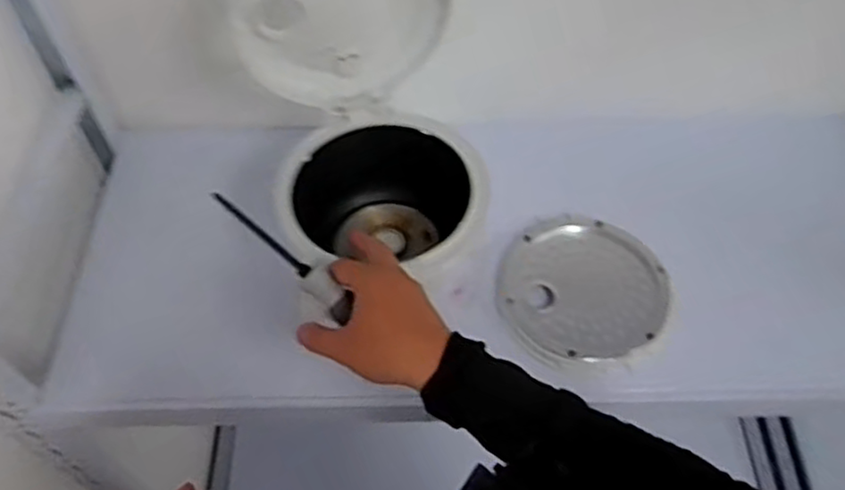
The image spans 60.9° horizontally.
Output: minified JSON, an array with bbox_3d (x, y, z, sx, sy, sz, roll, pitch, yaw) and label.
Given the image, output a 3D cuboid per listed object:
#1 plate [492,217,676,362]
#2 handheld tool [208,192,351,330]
[{"bbox_3d":[0.188,0.048,0.831,0.194,0.028,0.176,-4,56,-2],"label":"plate"},{"bbox_3d":[-0.116,0.008,0.595,0.143,0.022,0.036,47,65,-2],"label":"handheld tool"}]

